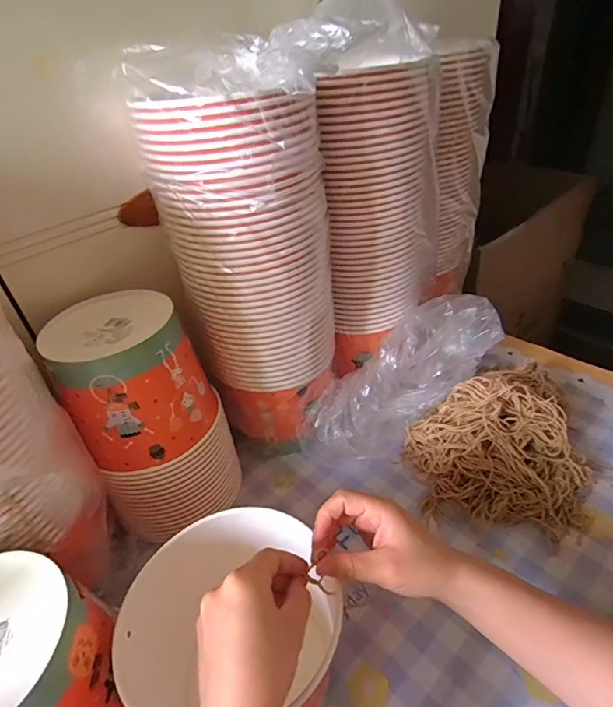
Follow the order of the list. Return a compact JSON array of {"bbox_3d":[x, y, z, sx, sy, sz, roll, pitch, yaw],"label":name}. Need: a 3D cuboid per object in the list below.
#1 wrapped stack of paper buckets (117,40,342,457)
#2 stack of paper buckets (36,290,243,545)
[{"bbox_3d":[-0.051,-0.088,0.494,0.157,0.408,0.137,4,39,14],"label":"wrapped stack of paper buckets"},{"bbox_3d":[-0.170,0.072,0.507,0.142,0.251,0.136,-20,39,-16],"label":"stack of paper buckets"}]

